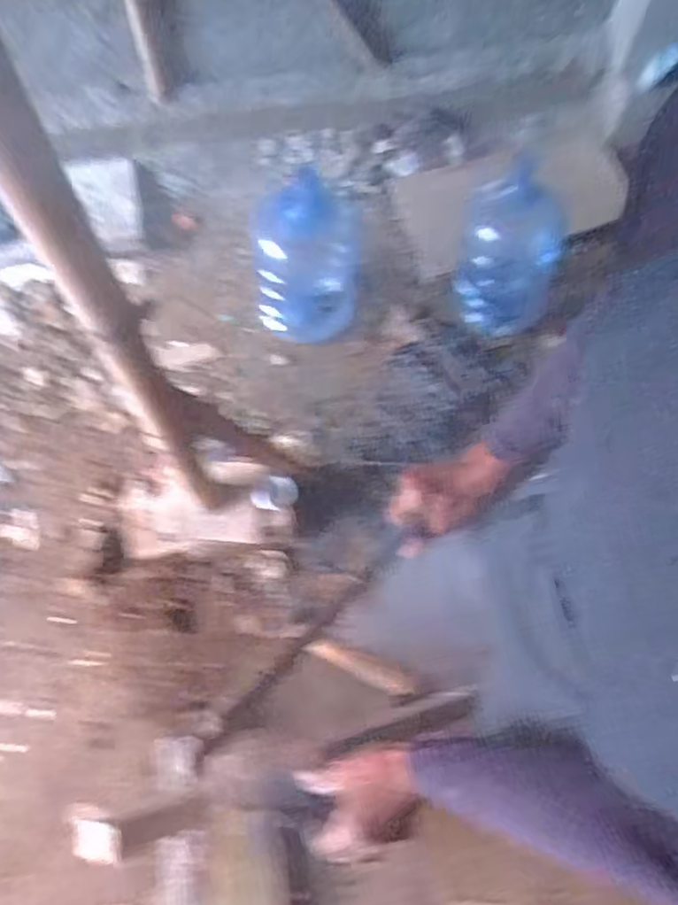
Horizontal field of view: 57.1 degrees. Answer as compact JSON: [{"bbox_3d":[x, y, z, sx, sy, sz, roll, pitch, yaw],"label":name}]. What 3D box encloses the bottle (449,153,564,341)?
[{"bbox_3d":[0.472,-0.541,1.712,0.278,0.389,0.241,23,67,9],"label":"bottle"}]

